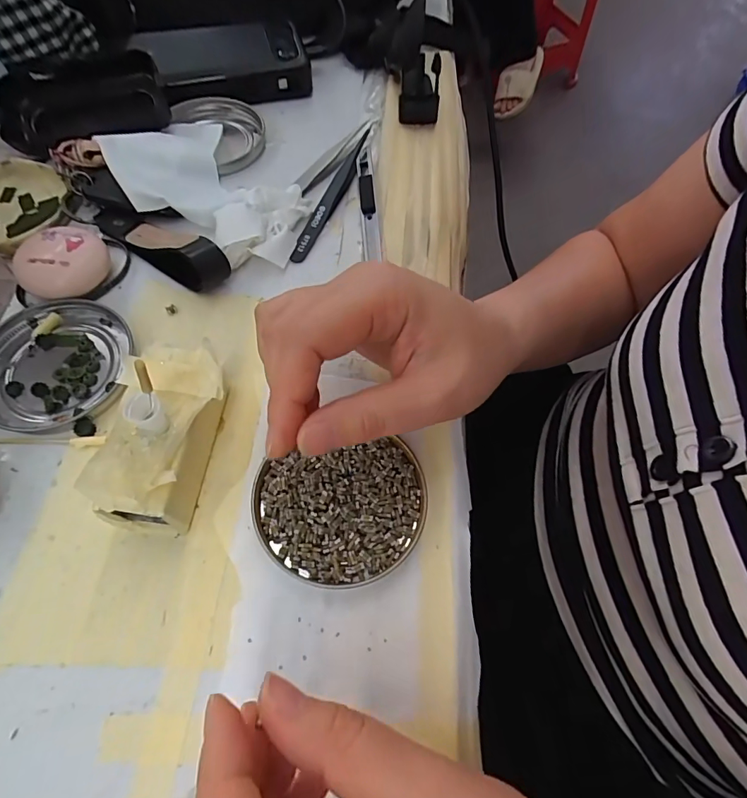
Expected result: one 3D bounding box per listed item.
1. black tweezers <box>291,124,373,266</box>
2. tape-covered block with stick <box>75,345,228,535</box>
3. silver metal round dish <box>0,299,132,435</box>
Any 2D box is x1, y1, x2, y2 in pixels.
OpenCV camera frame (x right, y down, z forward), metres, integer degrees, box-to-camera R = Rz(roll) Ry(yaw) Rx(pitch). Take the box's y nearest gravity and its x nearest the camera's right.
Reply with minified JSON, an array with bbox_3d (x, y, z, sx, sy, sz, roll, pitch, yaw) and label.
[{"bbox_3d":[-0.029,-0.141,0.306,0.012,0.013,0.122,20,64,6],"label":"black tweezers"},{"bbox_3d":[-0.096,0.017,0.205,0.048,0.044,0.081,8,63,0],"label":"tape-covered block with stick"},{"bbox_3d":[-0.173,-0.019,0.239,0.073,0.008,0.074,2,63,-3],"label":"silver metal round dish"}]

